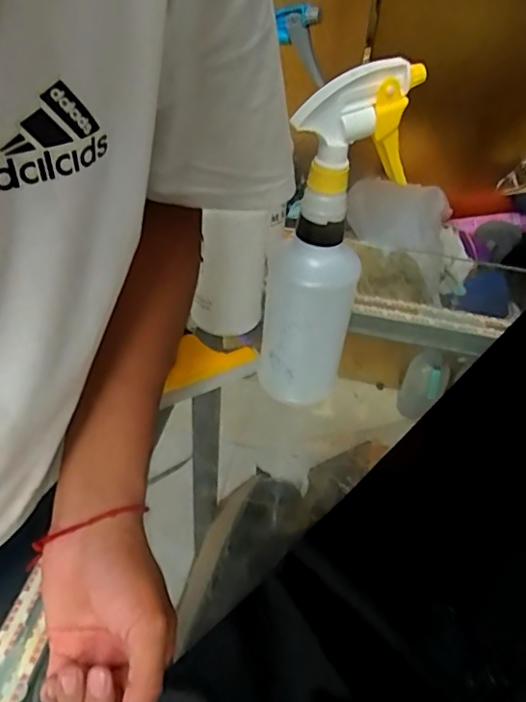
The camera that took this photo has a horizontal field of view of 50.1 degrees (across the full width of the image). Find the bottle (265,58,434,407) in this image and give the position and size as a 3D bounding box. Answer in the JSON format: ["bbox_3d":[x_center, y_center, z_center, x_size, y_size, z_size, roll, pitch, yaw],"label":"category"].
[{"bbox_3d":[0.058,-0.088,0.501,0.074,0.297,0.098,26,47,20],"label":"bottle"}]

